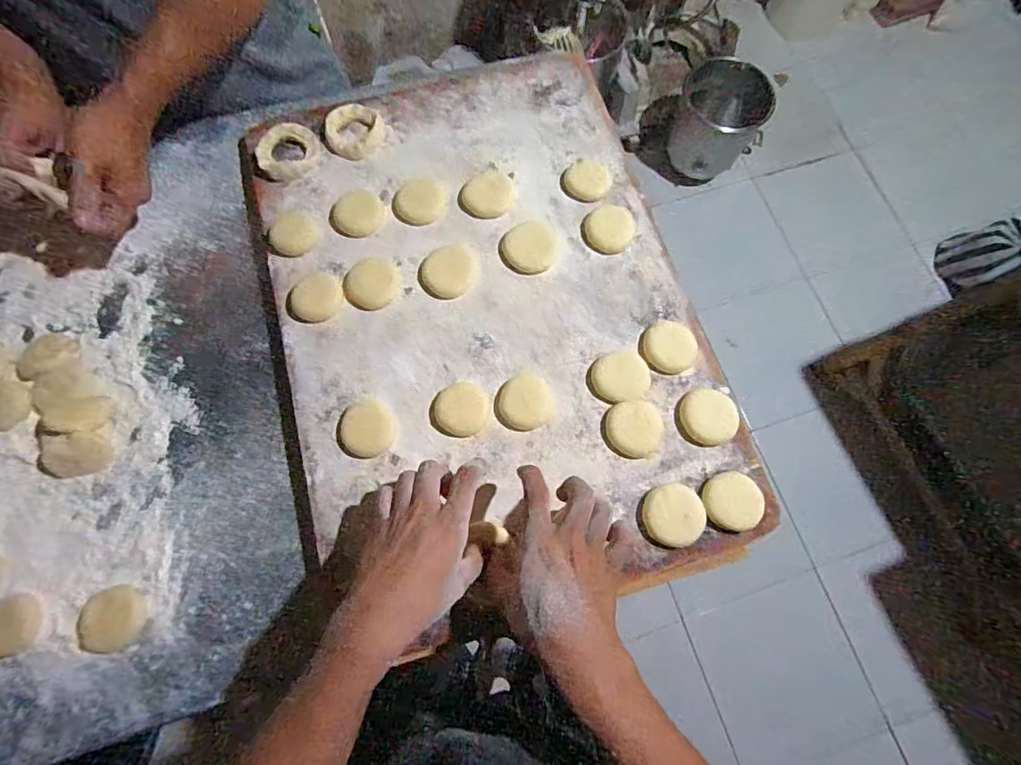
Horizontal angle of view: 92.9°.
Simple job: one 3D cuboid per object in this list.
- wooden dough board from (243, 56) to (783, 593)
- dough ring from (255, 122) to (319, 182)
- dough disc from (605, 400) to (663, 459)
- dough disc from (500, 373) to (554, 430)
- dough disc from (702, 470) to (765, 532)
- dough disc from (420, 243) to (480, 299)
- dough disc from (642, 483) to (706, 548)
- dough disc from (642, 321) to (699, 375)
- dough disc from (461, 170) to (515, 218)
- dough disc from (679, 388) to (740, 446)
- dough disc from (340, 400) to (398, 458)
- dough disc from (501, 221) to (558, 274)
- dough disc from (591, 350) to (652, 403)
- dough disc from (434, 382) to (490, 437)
[{"bbox_3d":[-0.030,-0.081,0.511,0.427,0.026,0.599,-15,75,-6],"label":"wooden dough board"},{"bbox_3d":[-0.261,-0.272,0.562,0.069,0.015,0.079,-29,77,-10],"label":"dough ring"},{"bbox_3d":[0.121,0.044,0.473,0.054,0.005,0.055,1,74,-2],"label":"dough disc"},{"bbox_3d":[0.016,0.018,0.475,0.051,0.008,0.053,1,74,-2],"label":"dough disc"},{"bbox_3d":[0.207,0.110,0.449,0.050,0.013,0.054,1,74,-2],"label":"dough disc"},{"bbox_3d":[-0.064,-0.120,0.517,0.059,0.008,0.066,15,74,2],"label":"dough disc"},{"bbox_3d":[0.152,0.122,0.446,0.055,0.009,0.054,24,74,5],"label":"dough disc"},{"bbox_3d":[0.163,-0.036,0.494,0.052,0.008,0.052,1,74,-2],"label":"dough disc"},{"bbox_3d":[-0.024,-0.210,0.542,0.059,0.009,0.052,-34,78,-11],"label":"dough disc"},{"bbox_3d":[0.194,0.033,0.473,0.054,0.011,0.053,1,74,-2],"label":"dough disc"},{"bbox_3d":[-0.135,0.044,0.464,0.052,0.004,0.052,9,74,0],"label":"dough disc"},{"bbox_3d":[0.021,-0.148,0.525,0.058,0.006,0.064,12,74,1],"label":"dough disc"},{"bbox_3d":[0.110,-0.006,0.483,0.056,0.011,0.048,-5,74,-4],"label":"dough disc"},{"bbox_3d":[-0.048,0.025,0.477,0.050,0.004,0.052,10,74,1],"label":"dough disc"}]

